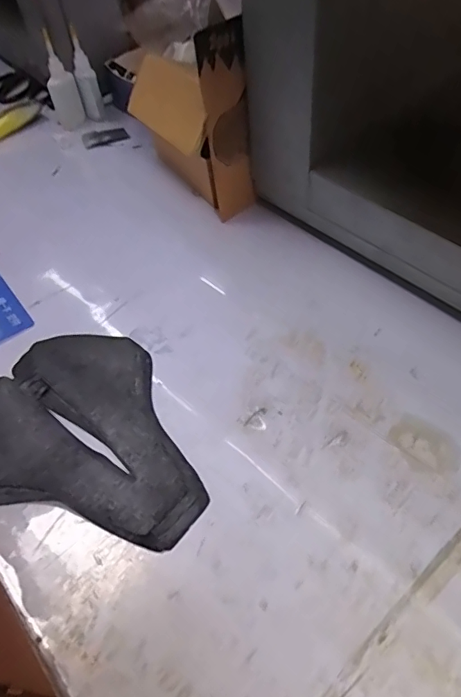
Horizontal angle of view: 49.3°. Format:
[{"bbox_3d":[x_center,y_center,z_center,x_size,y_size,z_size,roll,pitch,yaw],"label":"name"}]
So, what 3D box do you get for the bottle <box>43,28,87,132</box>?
[{"bbox_3d":[-0.269,-0.421,0.795,0.047,0.124,0.031,-18,51,-9],"label":"bottle"}]

